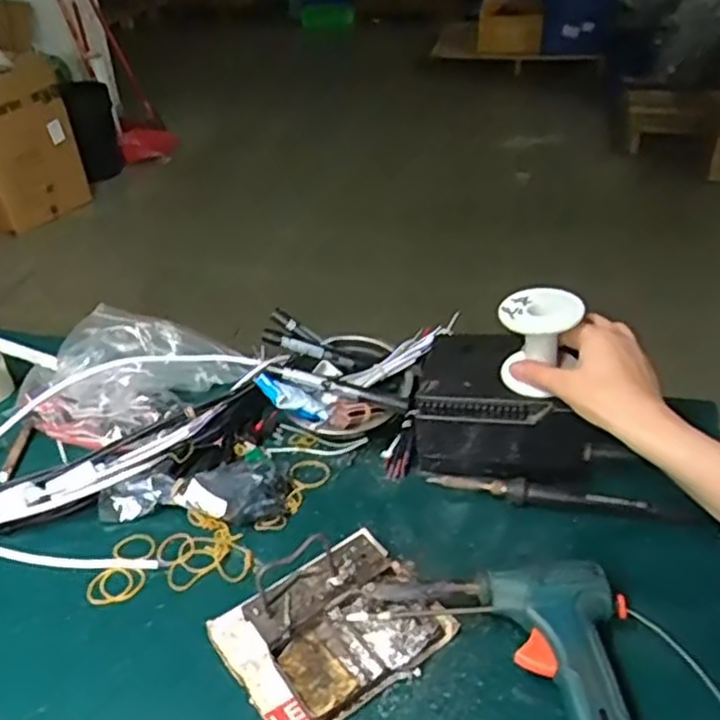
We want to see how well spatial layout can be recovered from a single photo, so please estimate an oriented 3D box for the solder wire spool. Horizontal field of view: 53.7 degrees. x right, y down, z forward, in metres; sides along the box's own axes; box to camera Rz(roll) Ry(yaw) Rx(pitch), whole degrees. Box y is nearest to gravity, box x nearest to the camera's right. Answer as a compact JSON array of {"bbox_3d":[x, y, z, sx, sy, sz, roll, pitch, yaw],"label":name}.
[{"bbox_3d":[0.145,-0.018,0.588,0.063,0.078,0.052,17,38,22],"label":"solder wire spool"}]

